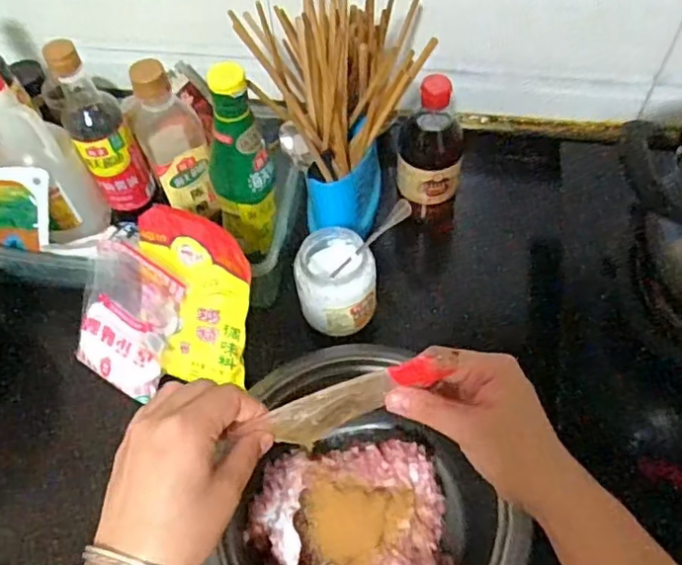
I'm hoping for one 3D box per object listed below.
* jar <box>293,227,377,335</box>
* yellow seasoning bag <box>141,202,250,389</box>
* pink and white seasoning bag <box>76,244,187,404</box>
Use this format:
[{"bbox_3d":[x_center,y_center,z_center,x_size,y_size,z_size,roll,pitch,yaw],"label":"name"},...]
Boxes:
[{"bbox_3d":[-0.006,-0.004,0.645,0.081,0.085,0.084,-1,58,2],"label":"jar"},{"bbox_3d":[-0.141,0.018,0.610,0.125,0.175,0.022,10,24,23],"label":"yellow seasoning bag"},{"bbox_3d":[-0.222,0.038,0.639,0.111,0.143,0.019,26,18,15],"label":"pink and white seasoning bag"}]

